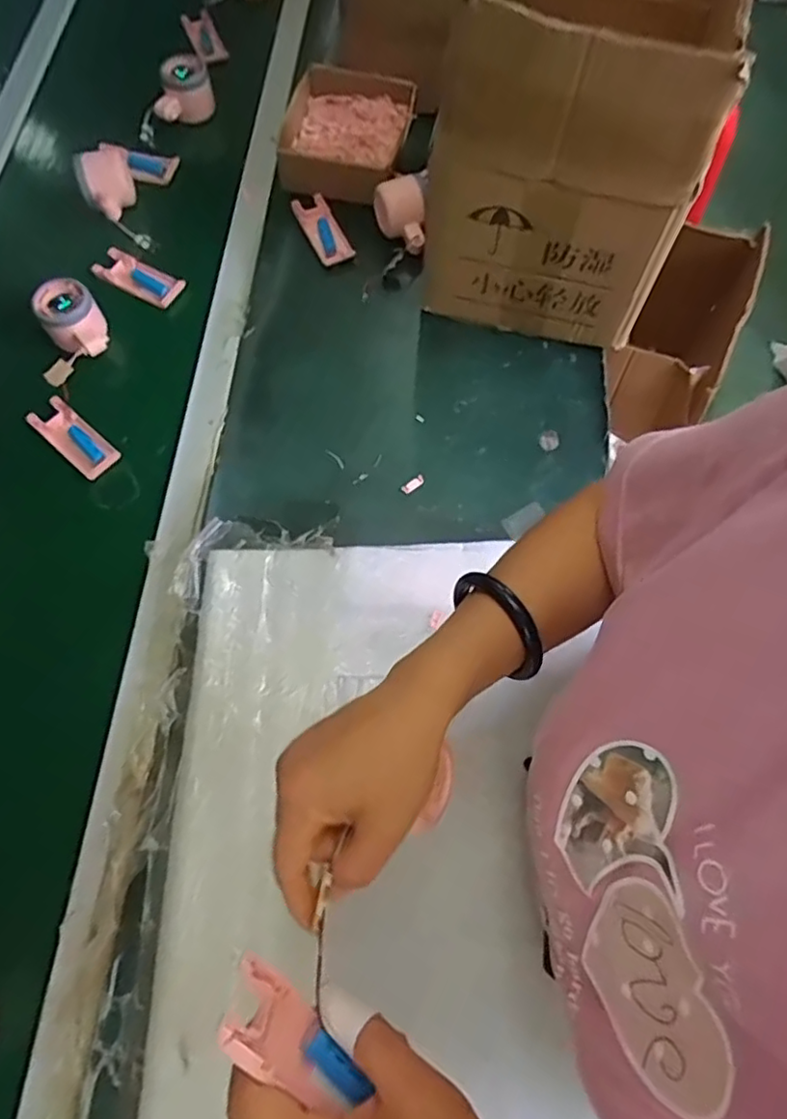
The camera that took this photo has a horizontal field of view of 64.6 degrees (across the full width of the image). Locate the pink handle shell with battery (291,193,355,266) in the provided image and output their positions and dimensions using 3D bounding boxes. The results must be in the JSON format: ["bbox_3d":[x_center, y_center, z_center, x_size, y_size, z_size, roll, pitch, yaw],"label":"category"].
[{"bbox_3d":[-0.084,-0.392,0.734,0.038,0.012,0.102,-25,71,-12],"label":"pink handle shell with battery"}]

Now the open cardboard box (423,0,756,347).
[{"bbox_3d":[0.178,-0.433,0.608,0.223,0.307,0.340,15,68,4],"label":"open cardboard box"}]

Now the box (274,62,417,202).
[{"bbox_3d":[-0.062,-0.514,0.762,0.150,0.056,0.170,11,68,2],"label":"box"}]

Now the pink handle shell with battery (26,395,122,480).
[{"bbox_3d":[-0.324,-0.125,0.632,0.102,0.012,0.040,40,72,13],"label":"pink handle shell with battery"}]

